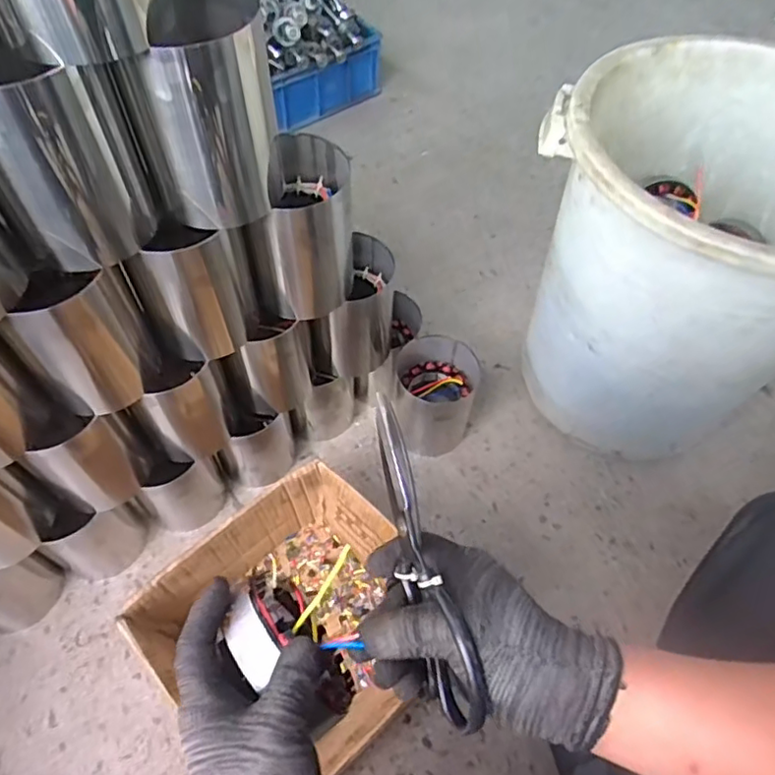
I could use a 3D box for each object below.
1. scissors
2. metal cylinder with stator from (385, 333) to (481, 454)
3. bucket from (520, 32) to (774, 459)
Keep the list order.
[{"bbox_3d":[0.021,0.104,0.362,0.018,0.052,0.197,-13,78,-12],"label":"scissors"},{"bbox_3d":[0.066,0.013,0.936,0.131,0.139,0.136,2,57,-2],"label":"metal cylinder with stator"},{"bbox_3d":[0.396,-0.162,0.824,0.405,0.446,0.388,1,57,-1],"label":"bucket"}]

